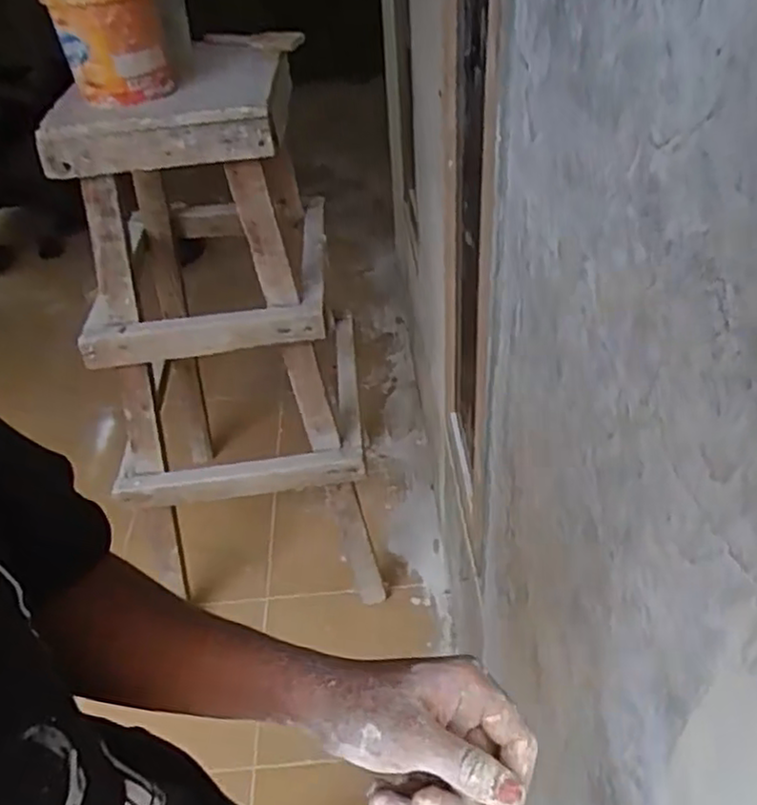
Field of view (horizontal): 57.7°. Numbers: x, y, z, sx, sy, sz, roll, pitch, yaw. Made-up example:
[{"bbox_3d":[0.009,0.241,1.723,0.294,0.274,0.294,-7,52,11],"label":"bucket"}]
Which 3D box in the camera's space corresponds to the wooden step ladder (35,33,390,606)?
[{"bbox_3d":[-0.292,-0.213,1.300,0.440,0.772,0.464,-6,40,-1],"label":"wooden step ladder"}]

